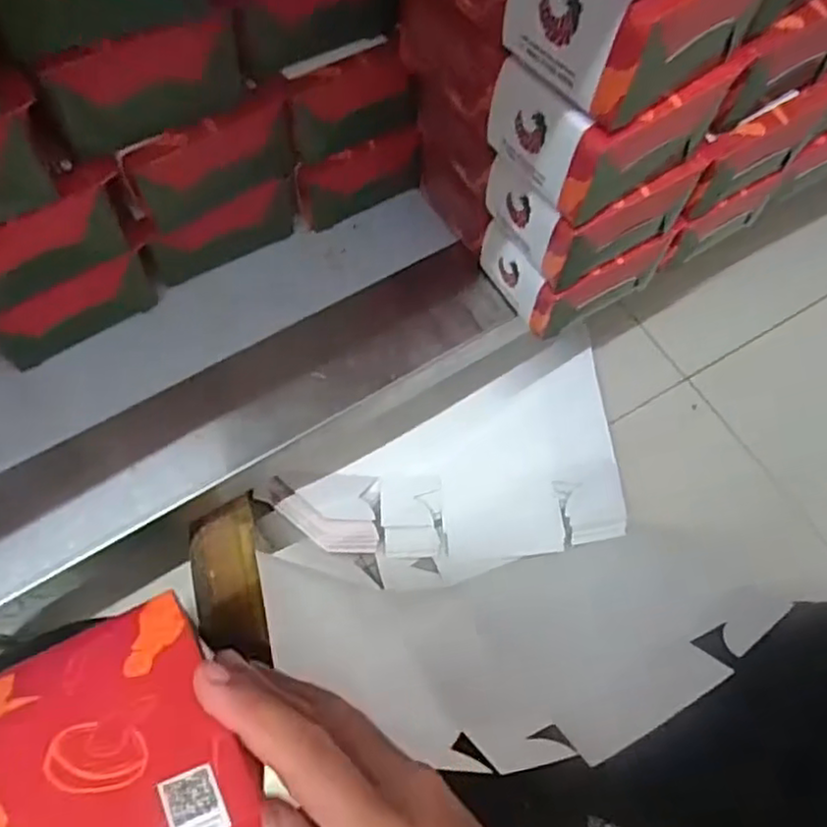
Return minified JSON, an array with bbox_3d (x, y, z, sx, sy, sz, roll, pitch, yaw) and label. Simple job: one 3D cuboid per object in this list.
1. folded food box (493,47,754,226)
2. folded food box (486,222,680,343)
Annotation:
[{"bbox_3d":[0.117,-0.183,0.406,0.121,0.064,0.086,-35,72,-18],"label":"folded food box"},{"bbox_3d":[0.124,-0.125,0.520,0.120,0.066,0.093,-30,70,-16],"label":"folded food box"}]

